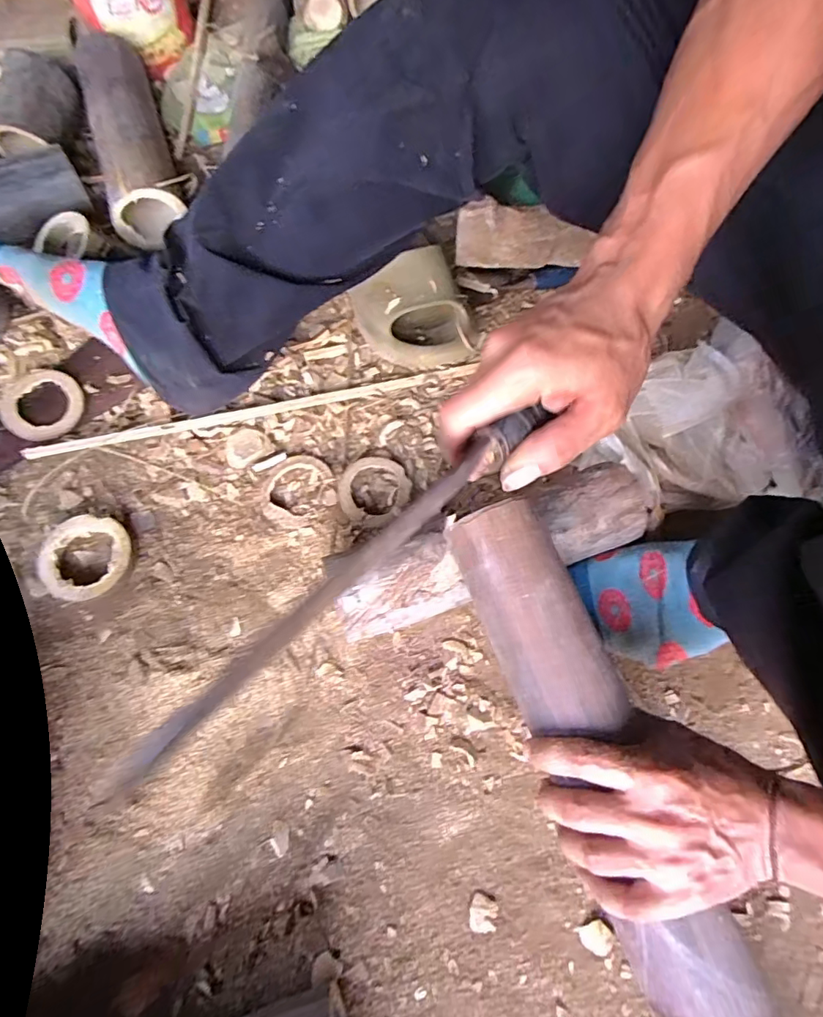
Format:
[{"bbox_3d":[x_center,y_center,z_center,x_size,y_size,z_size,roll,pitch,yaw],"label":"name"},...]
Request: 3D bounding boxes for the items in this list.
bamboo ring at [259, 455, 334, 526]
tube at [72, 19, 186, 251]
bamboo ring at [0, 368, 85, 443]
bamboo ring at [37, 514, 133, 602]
[{"bbox_3d":[-0.107,-0.018,0.479,0.069,0.005,0.065,0,71,-1],"label":"bamboo ring"},{"bbox_3d":[-0.321,-0.424,0.574,0.081,0.071,0.287,-20,73,-8],"label":"tube"},{"bbox_3d":[-0.352,-0.099,0.489,0.075,0.018,0.072,0,71,-1],"label":"bamboo ring"},{"bbox_3d":[-0.278,0.042,0.444,0.068,0.021,0.074,0,71,-1],"label":"bamboo ring"}]

